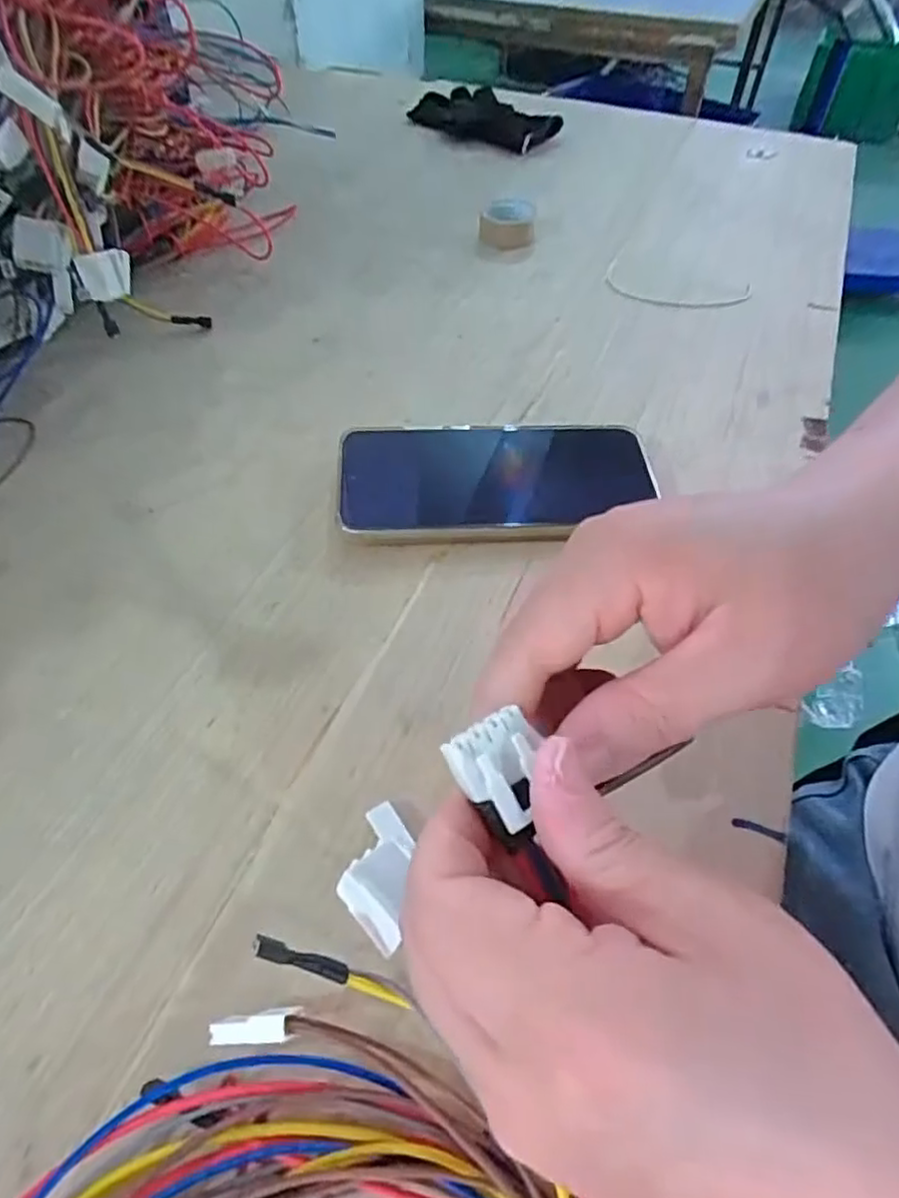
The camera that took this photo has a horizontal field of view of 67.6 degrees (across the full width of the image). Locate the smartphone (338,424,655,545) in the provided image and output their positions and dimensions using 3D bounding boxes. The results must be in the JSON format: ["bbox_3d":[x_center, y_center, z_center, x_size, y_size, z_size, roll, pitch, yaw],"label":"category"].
[{"bbox_3d":[0.026,-0.061,0.347,0.164,0.016,0.076,-3,52,-4],"label":"smartphone"}]

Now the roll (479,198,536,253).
[{"bbox_3d":[0.046,-0.300,0.535,0.043,0.017,0.050,5,52,2],"label":"roll"}]

